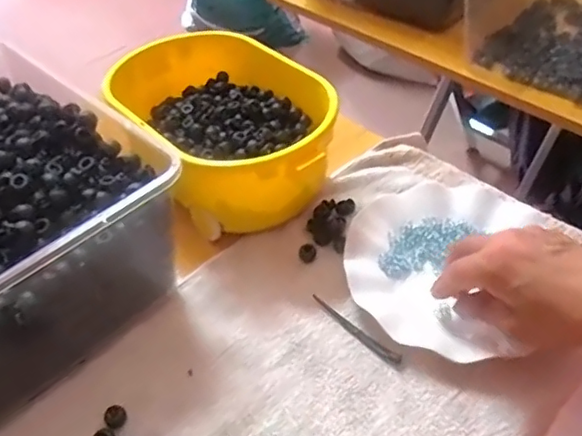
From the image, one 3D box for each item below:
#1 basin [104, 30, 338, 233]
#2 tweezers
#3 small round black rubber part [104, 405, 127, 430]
[{"bbox_3d":[-0.060,-0.085,0.574,0.156,0.100,0.245,-27,49,-22],"label":"basin"},{"bbox_3d":[0.051,0.088,0.470,0.008,0.009,0.089,-36,53,-28],"label":"tweezers"},{"bbox_3d":[-0.126,0.143,0.421,0.015,0.010,0.015,-2,45,2],"label":"small round black rubber part"}]

